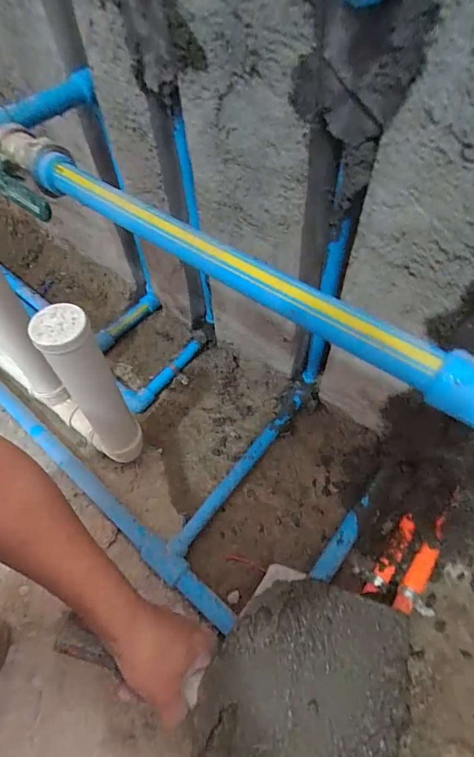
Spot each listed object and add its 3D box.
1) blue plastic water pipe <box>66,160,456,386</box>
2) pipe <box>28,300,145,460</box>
[{"bbox_3d":[-0.022,-0.088,0.275,0.334,0.025,0.019,34,63,23],"label":"blue plastic water pipe"},{"bbox_3d":[-0.159,0.023,0.439,0.061,0.236,0.054,-33,60,-19],"label":"pipe"}]

